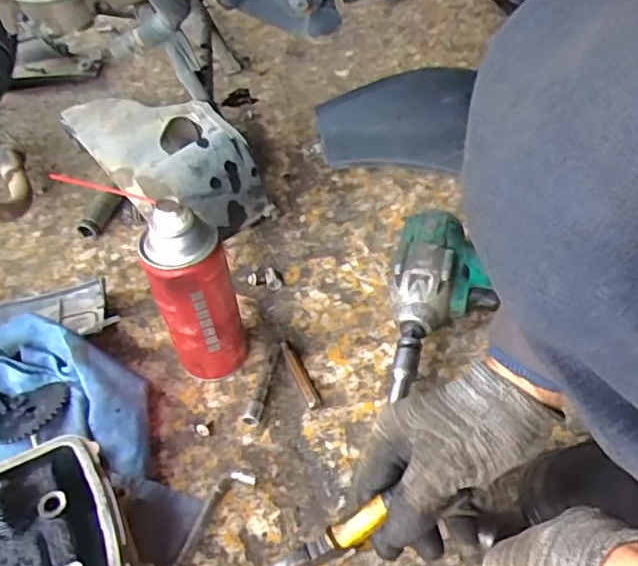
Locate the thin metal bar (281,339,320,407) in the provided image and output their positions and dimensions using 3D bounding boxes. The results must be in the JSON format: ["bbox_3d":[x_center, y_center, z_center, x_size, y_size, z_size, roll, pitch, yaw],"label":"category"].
[{"bbox_3d":[-0.017,0.076,0.528,0.011,0.010,0.071,-20,51,-15],"label":"thin metal bar"}]

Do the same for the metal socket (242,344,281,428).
[{"bbox_3d":[-0.047,0.082,0.521,0.013,0.017,0.082,6,49,8],"label":"metal socket"}]

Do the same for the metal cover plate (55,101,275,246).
[{"bbox_3d":[-0.170,-0.138,0.665,0.122,0.100,0.235,-31,54,-22],"label":"metal cover plate"}]

